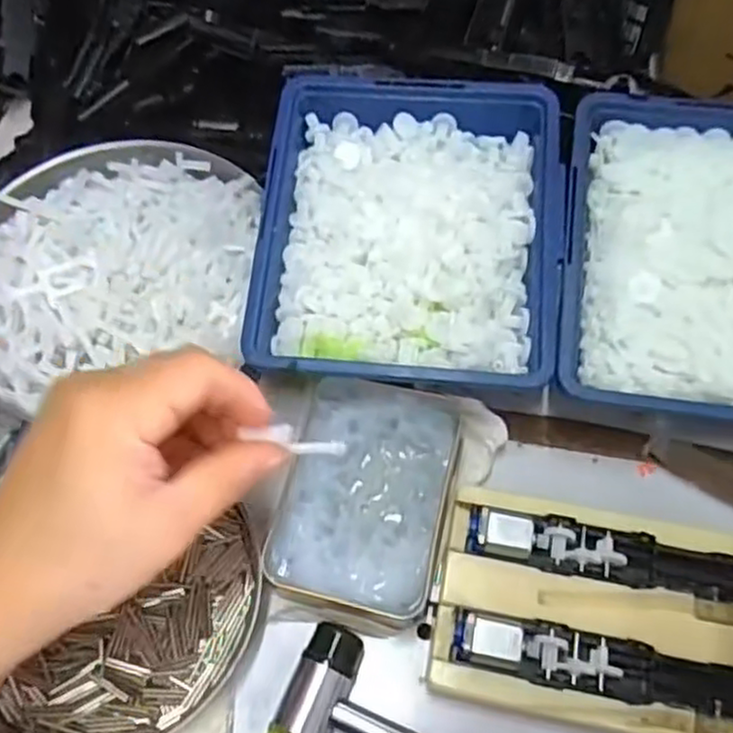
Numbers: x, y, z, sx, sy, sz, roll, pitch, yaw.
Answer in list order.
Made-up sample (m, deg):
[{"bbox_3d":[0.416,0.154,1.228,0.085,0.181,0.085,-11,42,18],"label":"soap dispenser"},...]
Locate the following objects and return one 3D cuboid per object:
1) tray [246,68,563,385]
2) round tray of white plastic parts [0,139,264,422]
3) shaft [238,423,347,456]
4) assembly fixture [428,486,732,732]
[{"bbox_3d":[0.022,-0.071,0.359,0.146,0.043,0.167,4,61,5],"label":"tray"},{"bbox_3d":[-0.141,-0.058,0.392,0.165,0.026,0.157,-1,61,3],"label":"round tray of white plastic parts"},{"bbox_3d":[-0.028,0.028,0.269,0.042,0.009,0.007,14,58,-24],"label":"shaft"},{"bbox_3d":[0.101,0.103,0.305,0.135,0.024,0.094,9,62,8],"label":"assembly fixture"}]

